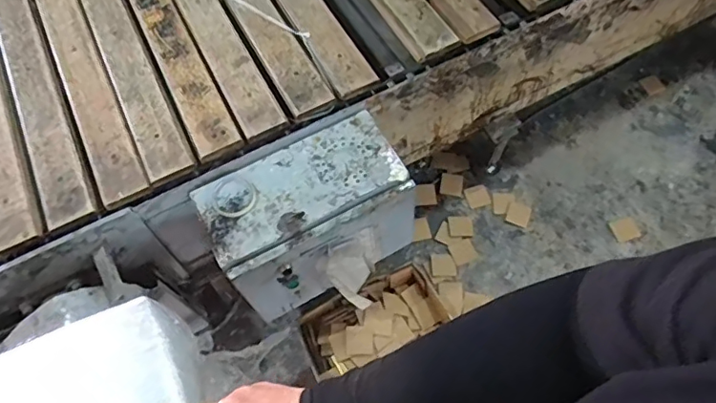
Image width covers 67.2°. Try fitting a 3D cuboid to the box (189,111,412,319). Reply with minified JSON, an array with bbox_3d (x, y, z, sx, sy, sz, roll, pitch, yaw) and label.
[{"bbox_3d":[-0.102,0.042,1.182,0.398,0.287,0.229,-28,64,-12],"label":"box"}]

